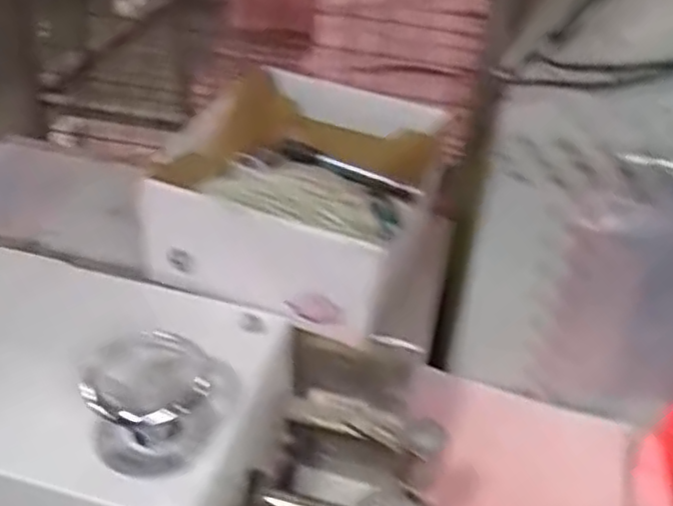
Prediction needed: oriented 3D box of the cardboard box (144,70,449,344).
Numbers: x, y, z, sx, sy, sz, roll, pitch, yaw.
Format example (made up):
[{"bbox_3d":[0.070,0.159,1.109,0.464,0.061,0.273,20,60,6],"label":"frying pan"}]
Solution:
[{"bbox_3d":[-0.017,-0.055,0.580,0.160,0.092,0.242,14,41,14],"label":"cardboard box"}]

